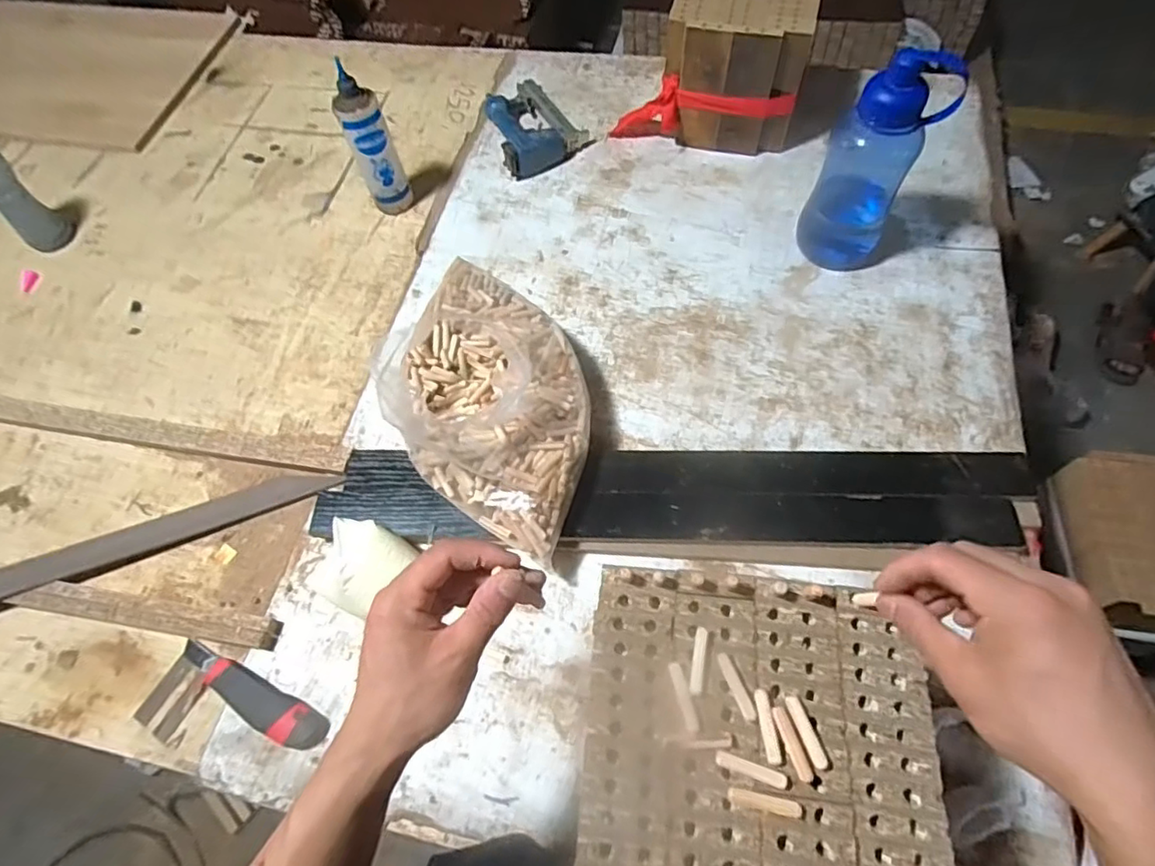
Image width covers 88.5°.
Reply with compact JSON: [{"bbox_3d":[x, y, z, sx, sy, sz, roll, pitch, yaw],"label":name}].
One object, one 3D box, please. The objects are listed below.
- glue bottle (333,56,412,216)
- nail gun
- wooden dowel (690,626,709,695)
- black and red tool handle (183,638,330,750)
[{"bbox_3d":[-0.292,-0.406,0.855,0.056,0.213,0.048,-20,64,-7],"label":"glue bottle"},{"bbox_3d":[-0.084,-0.512,0.982,0.142,0.048,0.191,-31,66,-13],"label":"nail gun"},{"bbox_3d":[0.075,0.140,0.364,0.007,0.004,0.039,10,64,7],"label":"wooden dowel"},{"bbox_3d":[-0.340,0.272,0.610,0.192,0.022,0.039,21,66,12],"label":"black and red tool handle"}]

